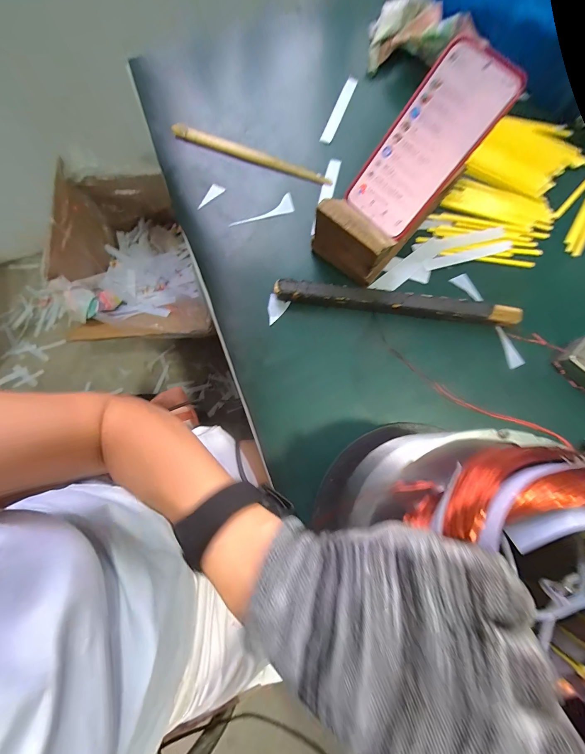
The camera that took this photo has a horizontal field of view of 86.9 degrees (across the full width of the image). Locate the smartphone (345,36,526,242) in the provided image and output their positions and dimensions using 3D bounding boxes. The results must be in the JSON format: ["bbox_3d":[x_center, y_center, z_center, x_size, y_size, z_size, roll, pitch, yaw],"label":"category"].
[{"bbox_3d":[0.137,-0.236,0.317,0.080,0.008,0.165,44,115,6],"label":"smartphone"}]

